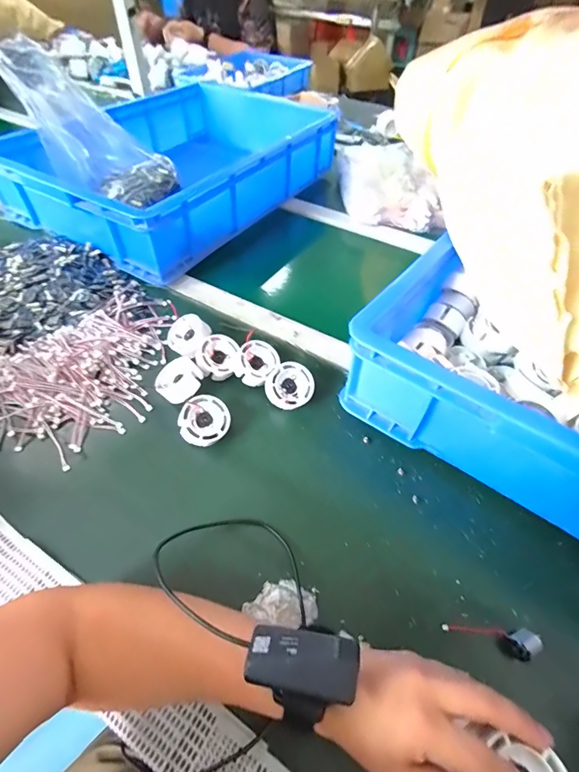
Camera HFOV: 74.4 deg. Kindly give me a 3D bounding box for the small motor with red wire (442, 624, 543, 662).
[{"bbox_3d":[0.174,0.220,0.326,0.075,0.017,0.023,2,54,2],"label":"small motor with red wire"}]

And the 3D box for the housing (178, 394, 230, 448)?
[{"bbox_3d":[-0.098,0.041,0.440,0.055,0.028,0.054,-26,82,-25],"label":"housing"}]

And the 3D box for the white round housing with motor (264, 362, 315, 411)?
[{"bbox_3d":[0.001,0.001,0.468,0.055,0.024,0.052,-42,86,-13],"label":"white round housing with motor"}]

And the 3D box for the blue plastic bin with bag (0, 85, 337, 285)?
[{"bbox_3d":[-0.206,-0.481,0.775,0.430,0.119,0.633,28,55,20],"label":"blue plastic bin with bag"}]

